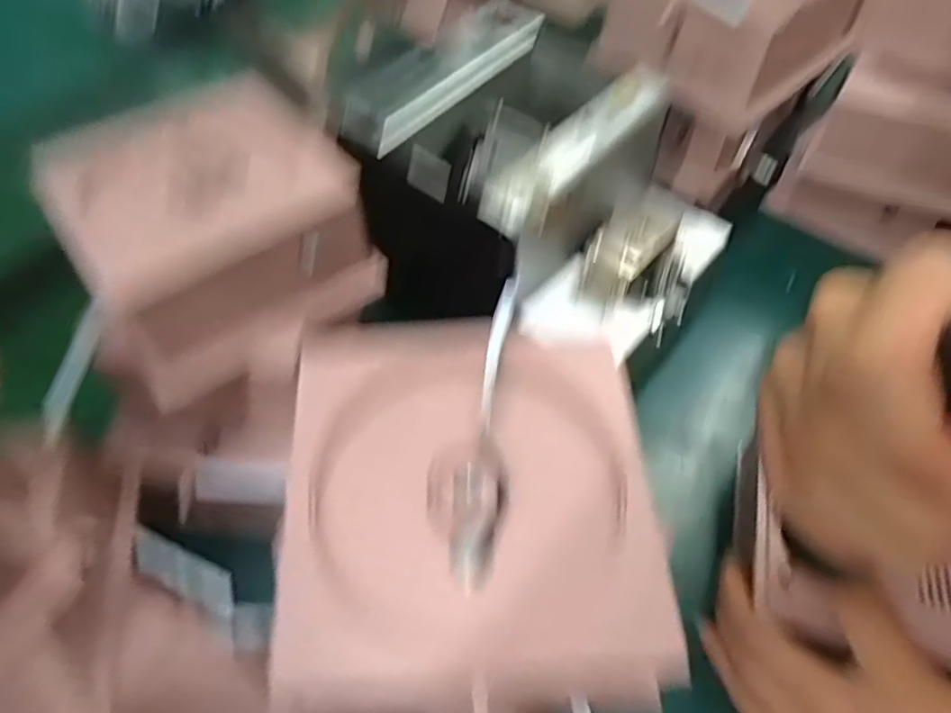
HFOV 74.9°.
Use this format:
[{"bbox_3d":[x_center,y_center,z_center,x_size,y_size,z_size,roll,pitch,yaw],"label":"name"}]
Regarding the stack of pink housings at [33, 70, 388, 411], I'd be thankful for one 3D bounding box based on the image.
[{"bbox_3d":[-0.111,-0.057,0.277,0.113,0.064,0.110,-29,57,-16],"label":"stack of pink housings"}]

